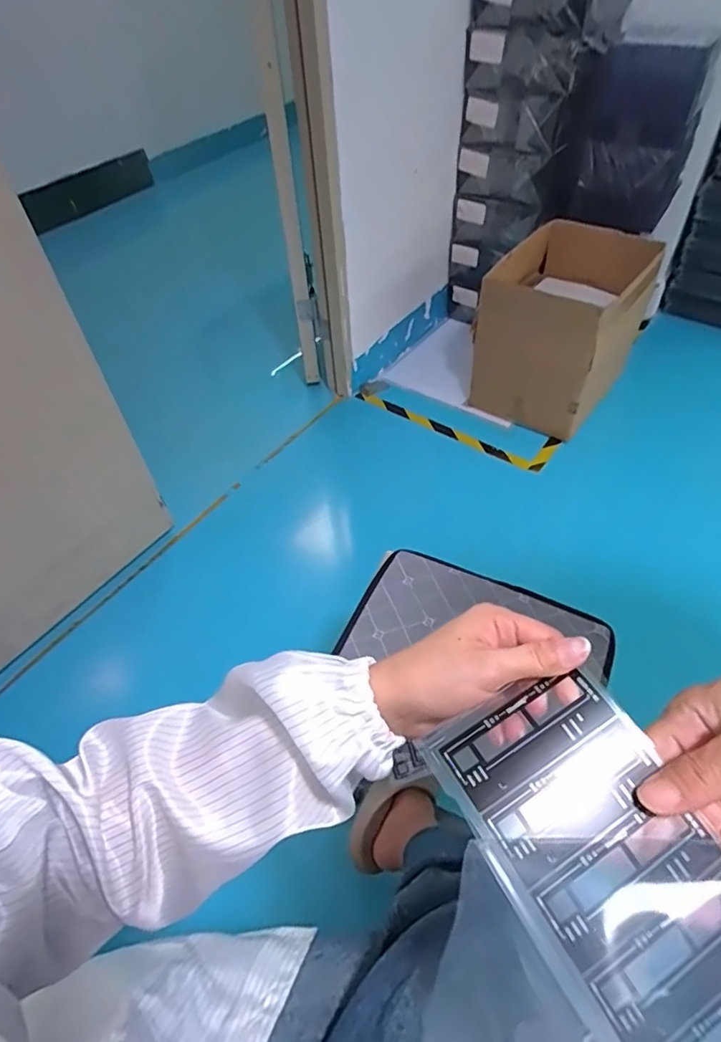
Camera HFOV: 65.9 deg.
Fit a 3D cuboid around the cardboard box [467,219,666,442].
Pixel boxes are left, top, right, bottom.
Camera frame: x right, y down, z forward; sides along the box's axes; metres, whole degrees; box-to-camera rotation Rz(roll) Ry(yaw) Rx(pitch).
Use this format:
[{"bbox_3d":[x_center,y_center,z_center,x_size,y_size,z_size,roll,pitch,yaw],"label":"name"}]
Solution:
[{"bbox_3d":[0.585,-0.568,1.599,0.363,0.353,0.524,27,56,25],"label":"cardboard box"}]

